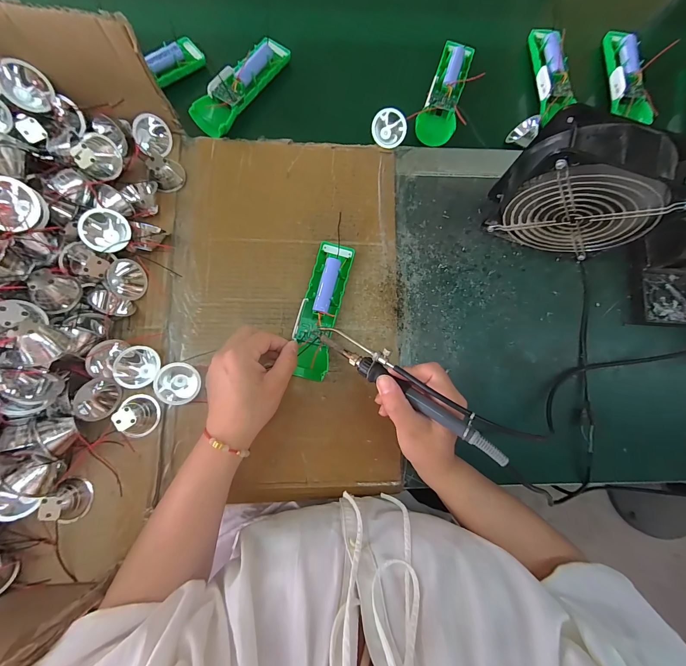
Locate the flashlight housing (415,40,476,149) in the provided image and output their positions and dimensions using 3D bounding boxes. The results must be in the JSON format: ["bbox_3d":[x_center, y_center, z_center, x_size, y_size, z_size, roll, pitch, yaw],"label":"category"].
[{"bbox_3d":[0.134,-0.316,0.412,0.046,0.031,0.135,15,82,-3],"label":"flashlight housing"}]

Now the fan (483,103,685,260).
[{"bbox_3d":[0.245,-0.140,0.338,0.147,0.162,0.057,23,81,-2],"label":"fan"}]

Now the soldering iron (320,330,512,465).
[{"bbox_3d":[0.056,0.047,0.283,0.193,0.019,0.026,33,80,22],"label":"soldering iron"}]

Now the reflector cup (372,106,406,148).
[{"bbox_3d":[0.060,-0.263,0.403,0.042,0.025,0.042,6,119,11],"label":"reflector cup"}]

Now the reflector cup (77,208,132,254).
[{"bbox_3d":[-0.247,-0.110,0.329,0.041,0.029,0.043,-12,122,-20],"label":"reflector cup"}]

